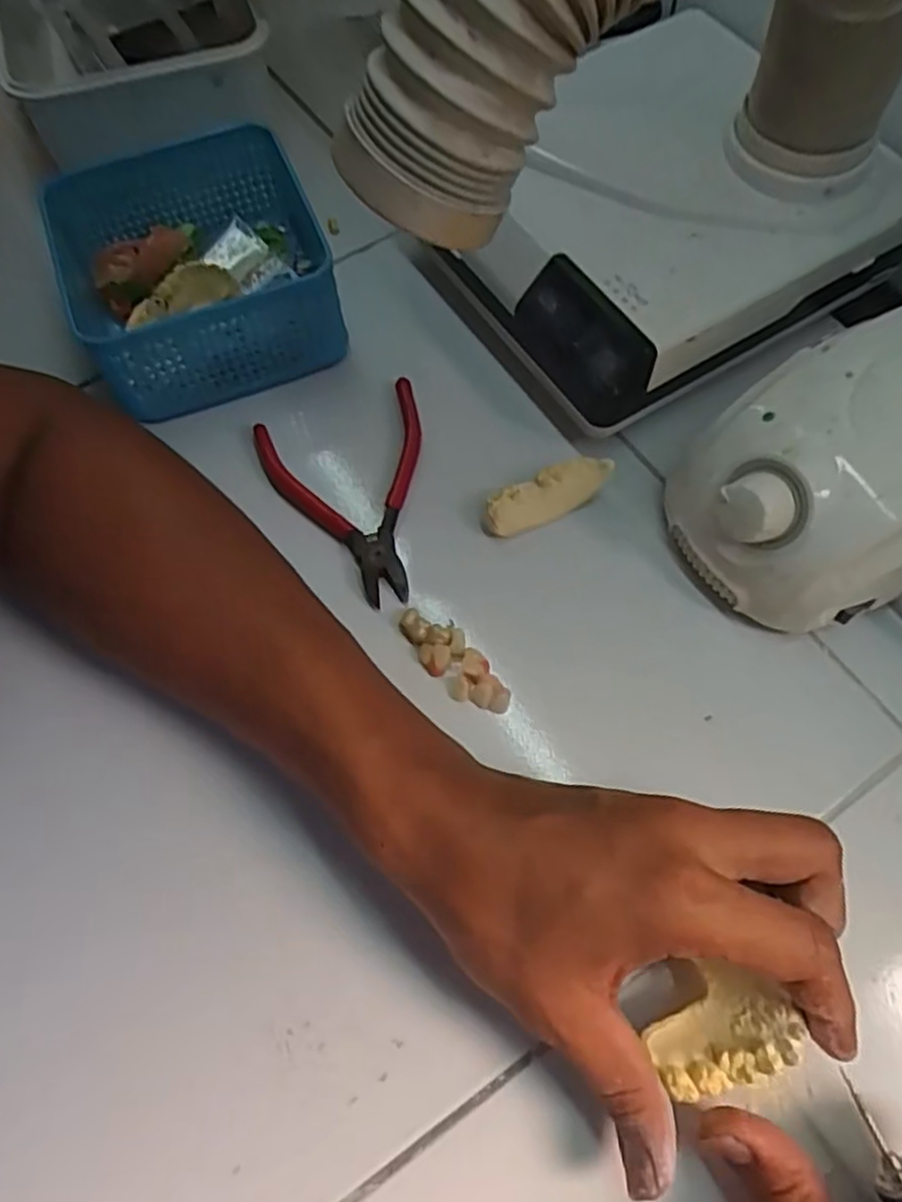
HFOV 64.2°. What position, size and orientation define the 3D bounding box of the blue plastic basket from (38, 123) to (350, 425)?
[{"bbox_3d":[-0.137,-0.178,0.390,0.131,0.060,0.131,-20,67,-7],"label":"blue plastic basket"}]

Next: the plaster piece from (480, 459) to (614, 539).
[{"bbox_3d":[0.047,-0.052,0.354,0.066,0.016,0.019,-26,68,-8],"label":"plaster piece"}]

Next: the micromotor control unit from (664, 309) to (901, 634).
[{"bbox_3d":[0.176,-0.057,0.311,0.136,0.072,0.099,-26,68,-8],"label":"micromotor control unit"}]

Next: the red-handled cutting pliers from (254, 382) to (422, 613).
[{"bbox_3d":[-0.042,-0.052,0.361,0.085,0.014,0.112,-22,68,-6],"label":"red-handled cutting pliers"}]

